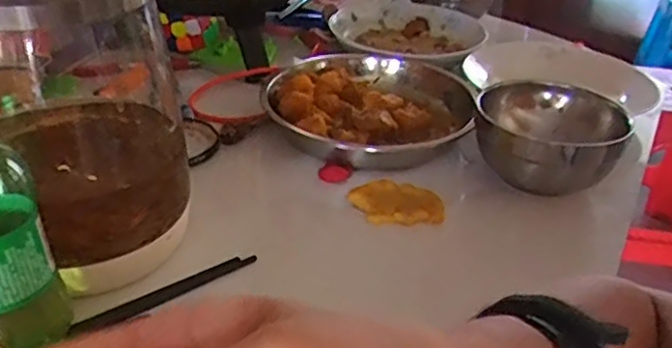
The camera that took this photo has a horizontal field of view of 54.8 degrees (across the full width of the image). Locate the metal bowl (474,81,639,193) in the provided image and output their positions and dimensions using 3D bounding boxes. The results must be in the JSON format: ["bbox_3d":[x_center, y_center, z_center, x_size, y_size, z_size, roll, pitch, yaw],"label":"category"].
[{"bbox_3d":[0.183,-0.027,0.558,0.120,0.061,0.120,9,32,9],"label":"metal bowl"}]

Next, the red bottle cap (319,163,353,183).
[{"bbox_3d":[0.000,-0.002,0.571,0.029,0.010,0.029,2,31,-1],"label":"red bottle cap"}]

